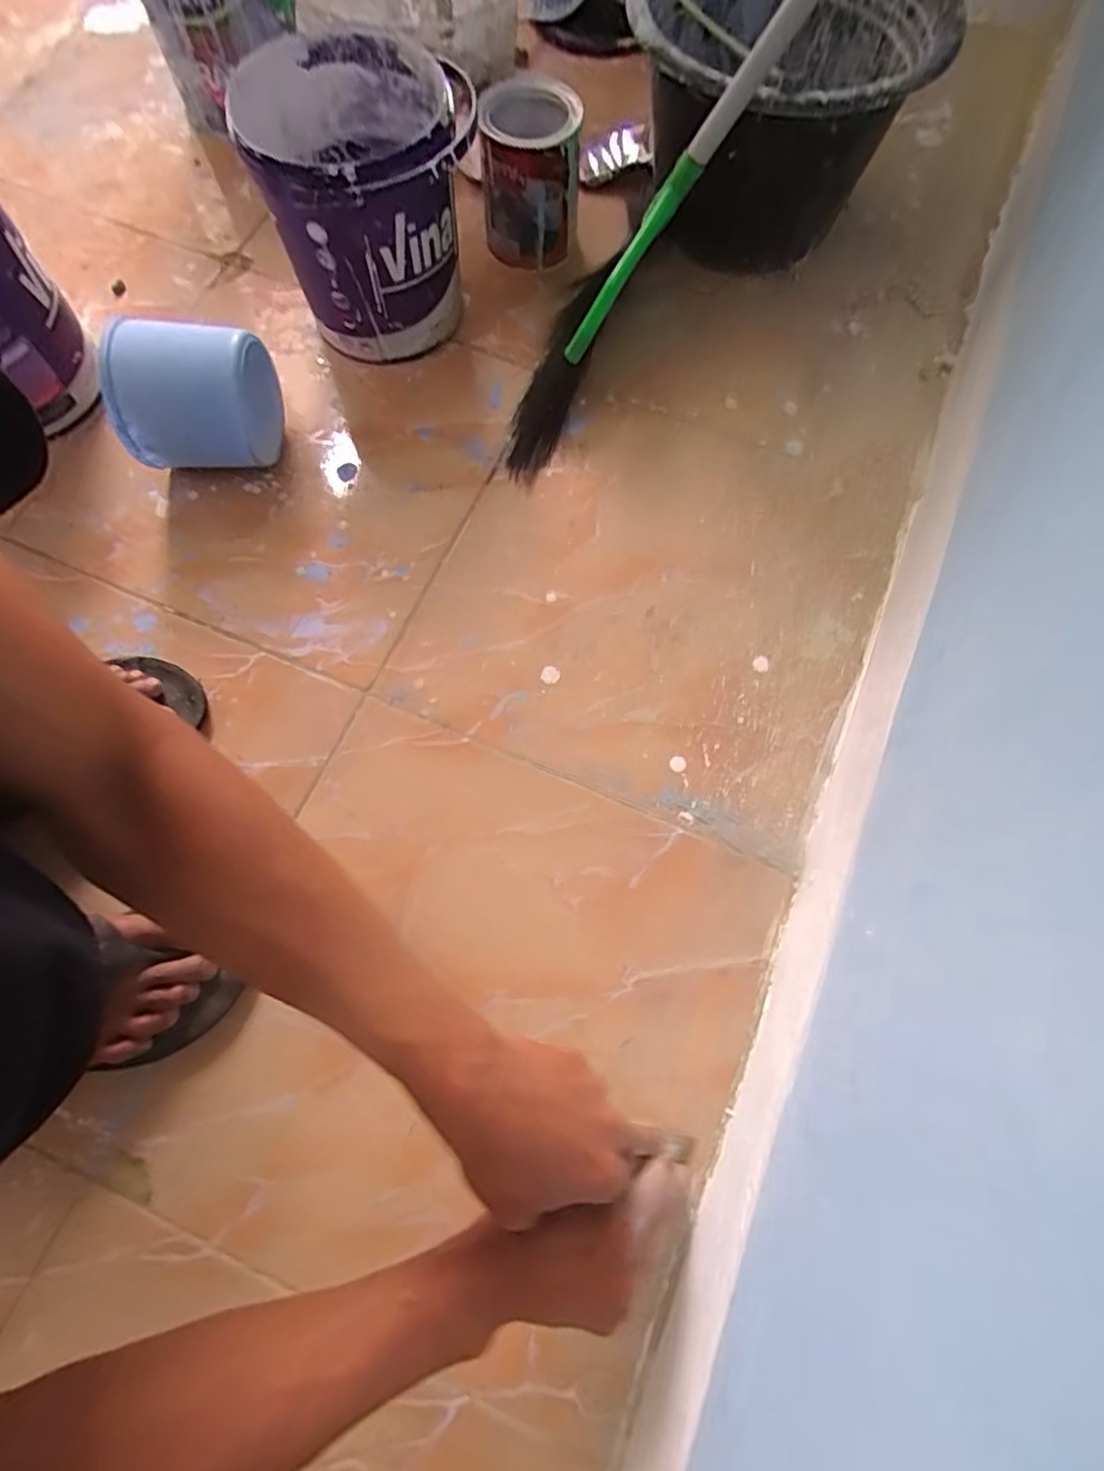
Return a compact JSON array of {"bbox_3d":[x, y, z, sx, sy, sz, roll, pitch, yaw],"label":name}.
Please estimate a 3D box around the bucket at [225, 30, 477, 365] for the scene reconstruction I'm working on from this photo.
[{"bbox_3d":[-0.171,-0.507,0.619,0.198,0.191,0.206,0,73,0],"label":"bucket"}]

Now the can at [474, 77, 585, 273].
[{"bbox_3d":[-0.021,-0.590,0.676,0.099,0.126,0.100,0,73,0],"label":"can"}]

